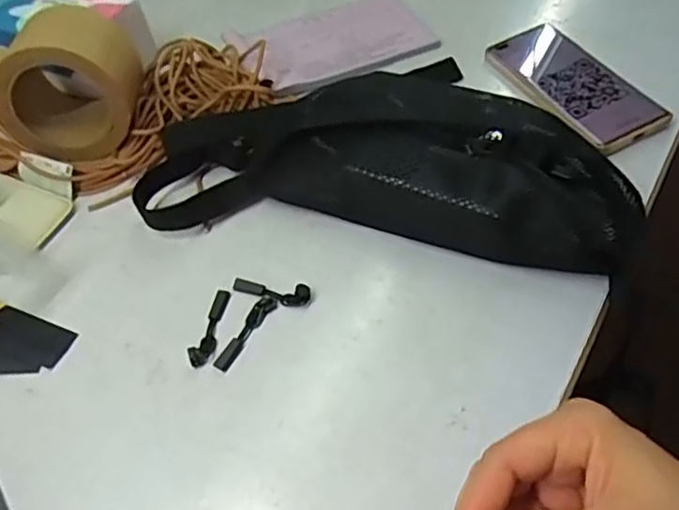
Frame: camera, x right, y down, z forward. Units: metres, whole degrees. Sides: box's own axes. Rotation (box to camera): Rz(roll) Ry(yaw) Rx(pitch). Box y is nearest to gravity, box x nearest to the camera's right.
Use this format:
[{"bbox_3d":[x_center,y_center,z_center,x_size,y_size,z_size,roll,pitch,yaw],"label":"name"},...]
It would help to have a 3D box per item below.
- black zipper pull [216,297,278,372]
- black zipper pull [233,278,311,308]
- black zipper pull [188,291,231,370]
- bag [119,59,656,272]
[{"bbox_3d":[-0.066,0.053,0.433,0.014,0.004,0.061,26,59,22],"label":"black zipper pull"},{"bbox_3d":[-0.050,0.026,0.448,0.058,0.005,0.016,9,54,11],"label":"black zipper pull"},{"bbox_3d":[-0.090,0.049,0.435,0.014,0.007,0.062,9,54,12],"label":"black zipper pull"},{"bbox_3d":[0.028,-0.082,0.482,0.357,0.077,0.157,7,53,10],"label":"bag"}]

